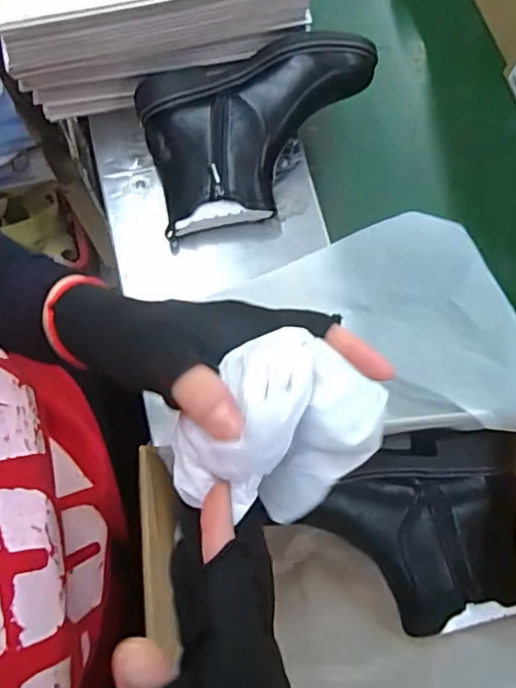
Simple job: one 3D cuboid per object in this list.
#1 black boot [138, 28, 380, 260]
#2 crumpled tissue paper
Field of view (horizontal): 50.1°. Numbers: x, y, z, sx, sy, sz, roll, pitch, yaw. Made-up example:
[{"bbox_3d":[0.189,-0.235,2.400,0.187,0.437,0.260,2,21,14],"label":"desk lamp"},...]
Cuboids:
[{"bbox_3d":[0.007,-0.223,0.576,0.240,0.089,0.157,-13,75,-5],"label":"black boot"},{"bbox_3d":[0.008,0.043,0.254,0.075,0.073,0.088,38,77,8],"label":"crumpled tissue paper"}]

